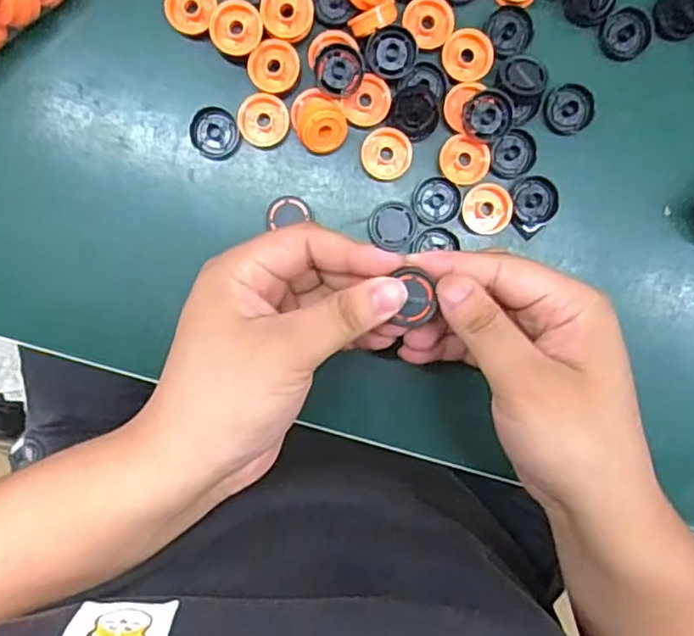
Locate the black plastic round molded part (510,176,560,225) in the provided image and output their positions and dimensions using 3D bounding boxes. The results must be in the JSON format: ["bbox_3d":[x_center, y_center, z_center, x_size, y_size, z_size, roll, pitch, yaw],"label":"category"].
[{"bbox_3d":[0.100,-0.062,0.350,0.023,0.005,0.025,0,94,-1],"label":"black plastic round molded part"}]

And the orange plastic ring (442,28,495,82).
[{"bbox_3d":[0.062,-0.135,0.336,0.025,0.004,0.026,0,94,-1],"label":"orange plastic ring"}]

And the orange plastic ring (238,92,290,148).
[{"bbox_3d":[-0.043,-0.102,0.338,0.025,0.004,0.026,9,113,-9],"label":"orange plastic ring"}]

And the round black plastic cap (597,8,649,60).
[{"bbox_3d":[0.145,-0.148,0.343,0.025,0.006,0.023,-7,94,-1],"label":"round black plastic cap"}]

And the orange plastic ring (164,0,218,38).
[{"bbox_3d":[-0.080,-0.158,0.333,0.023,0.004,0.026,17,93,-2],"label":"orange plastic ring"}]

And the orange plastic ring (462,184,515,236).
[{"bbox_3d":[0.074,-0.058,0.347,0.026,0.005,0.026,0,94,-1],"label":"orange plastic ring"}]

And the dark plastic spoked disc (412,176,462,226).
[{"bbox_3d":[0.047,-0.061,0.347,0.024,0.004,0.025,0,94,-1],"label":"dark plastic spoked disc"}]

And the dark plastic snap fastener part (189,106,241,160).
[{"bbox_3d":[-0.069,-0.096,0.341,0.024,0.006,0.026,0,94,-1],"label":"dark plastic snap fastener part"}]

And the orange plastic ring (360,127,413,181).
[{"bbox_3d":[0.021,-0.085,0.342,0.026,0.004,0.026,0,94,-1],"label":"orange plastic ring"}]

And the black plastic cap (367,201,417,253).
[{"bbox_3d":[0.024,-0.049,0.346,0.025,0.008,0.023,0,94,-1],"label":"black plastic cap"}]

